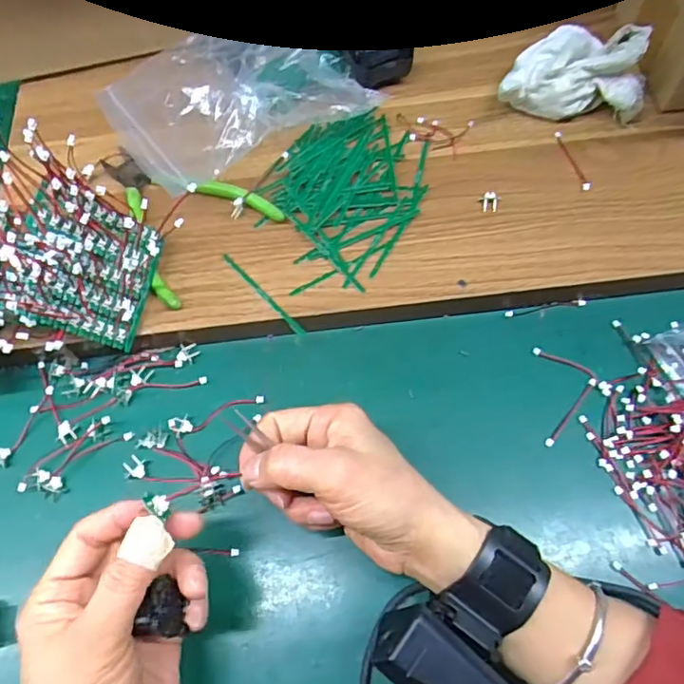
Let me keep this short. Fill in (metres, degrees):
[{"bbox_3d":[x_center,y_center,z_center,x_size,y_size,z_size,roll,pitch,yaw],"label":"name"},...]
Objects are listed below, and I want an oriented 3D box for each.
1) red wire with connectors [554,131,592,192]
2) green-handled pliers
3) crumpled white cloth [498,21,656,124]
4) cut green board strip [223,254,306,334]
[{"bbox_3d":[0.175,-0.138,0.432,0.006,0.007,0.058,-12,64,-4],"label":"red wire with connectors"},{"bbox_3d":[-0.128,-0.102,0.418,0.137,0.014,0.104,41,72,19],"label":"green-handled pliers"},{"bbox_3d":[0.174,-0.209,0.430,0.115,0.059,0.072,0,64,3],"label":"crumpled white cloth"},{"bbox_3d":[-0.056,-0.035,0.393,0.005,0.004,0.083,-41,69,-16],"label":"cut green board strip"}]

